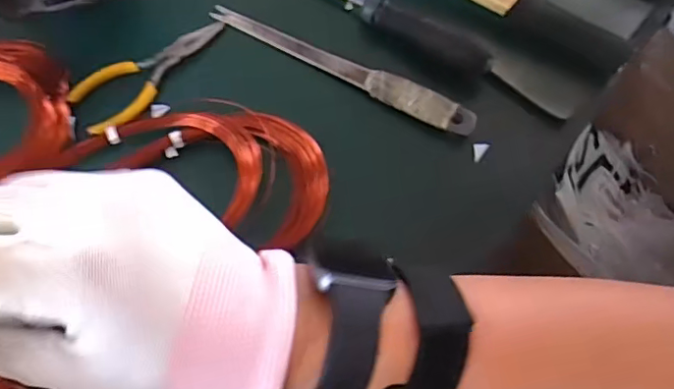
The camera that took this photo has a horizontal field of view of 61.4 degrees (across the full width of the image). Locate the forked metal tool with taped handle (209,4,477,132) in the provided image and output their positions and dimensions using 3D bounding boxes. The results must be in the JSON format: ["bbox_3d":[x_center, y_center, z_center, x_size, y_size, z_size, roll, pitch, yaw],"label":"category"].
[{"bbox_3d":[0.001,-0.094,0.413,0.211,0.018,0.024,28,71,10],"label":"forked metal tool with taped handle"}]

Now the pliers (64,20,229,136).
[{"bbox_3d":[-0.136,-0.092,0.413,0.049,0.009,0.121,42,74,14],"label":"pliers"}]

